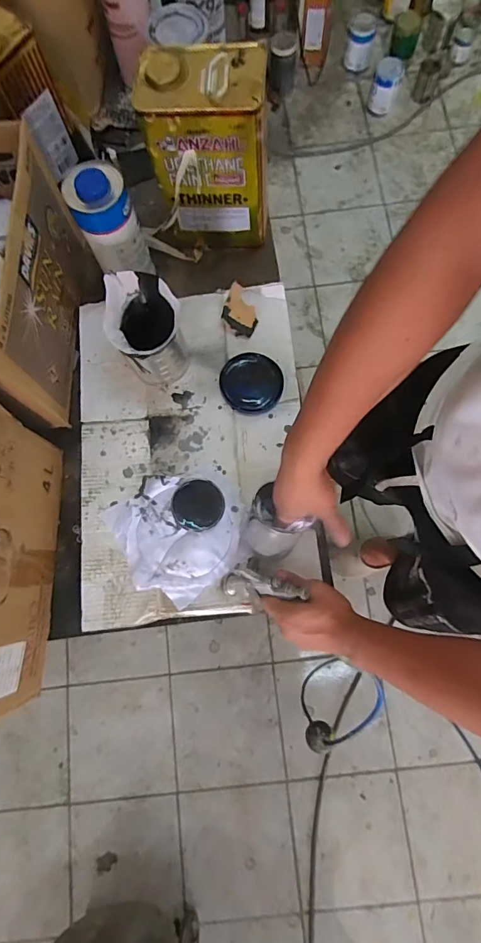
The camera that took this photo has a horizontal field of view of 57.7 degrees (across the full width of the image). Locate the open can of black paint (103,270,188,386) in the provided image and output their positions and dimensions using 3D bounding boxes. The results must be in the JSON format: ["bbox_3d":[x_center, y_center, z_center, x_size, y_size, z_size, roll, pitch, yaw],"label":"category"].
[{"bbox_3d":[-0.142,-0.212,0.680,0.109,0.133,0.121,-4,76,1],"label":"open can of black paint"}]

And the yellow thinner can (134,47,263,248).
[{"bbox_3d":[-0.045,-0.474,0.669,0.167,0.243,0.107,4,76,3],"label":"yellow thinner can"}]

